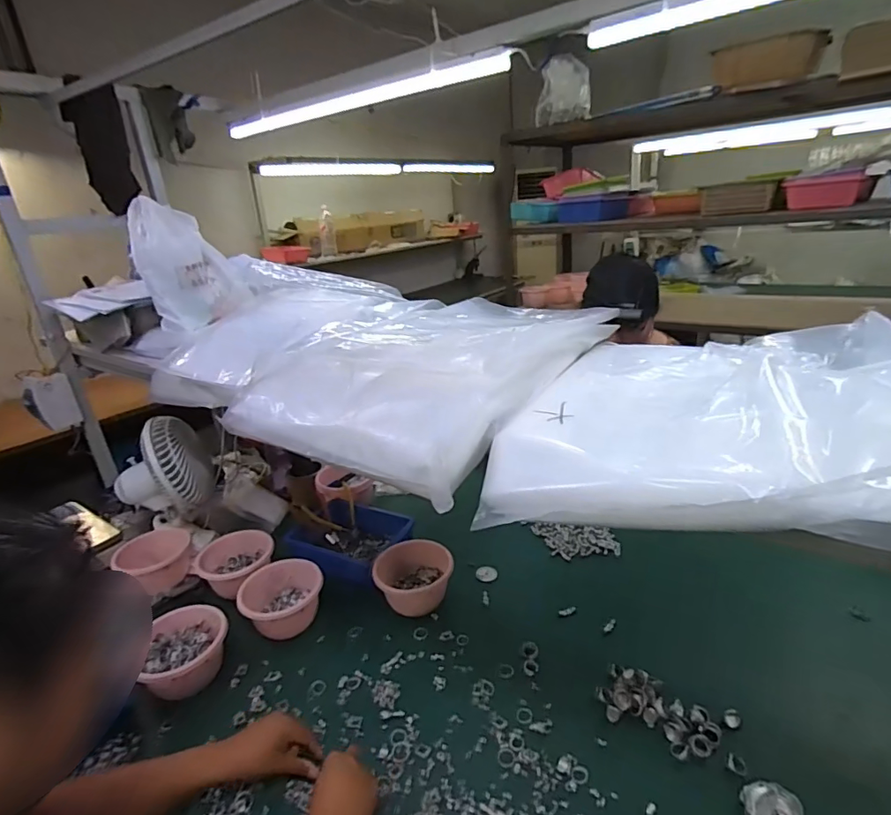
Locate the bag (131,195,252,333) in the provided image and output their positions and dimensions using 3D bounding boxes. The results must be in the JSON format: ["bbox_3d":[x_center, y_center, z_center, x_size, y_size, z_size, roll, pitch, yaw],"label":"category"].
[{"bbox_3d":[-0.499,-0.275,0.989,0.180,0.243,0.115,-17,24,-25],"label":"bag"}]

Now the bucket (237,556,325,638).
[{"bbox_3d":[-0.303,0.365,0.945,0.146,0.083,0.140,-10,22,-11],"label":"bucket"}]

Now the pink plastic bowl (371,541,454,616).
[{"bbox_3d":[-0.059,0.322,0.964,0.125,0.088,0.120,-5,22,2],"label":"pink plastic bowl"}]

